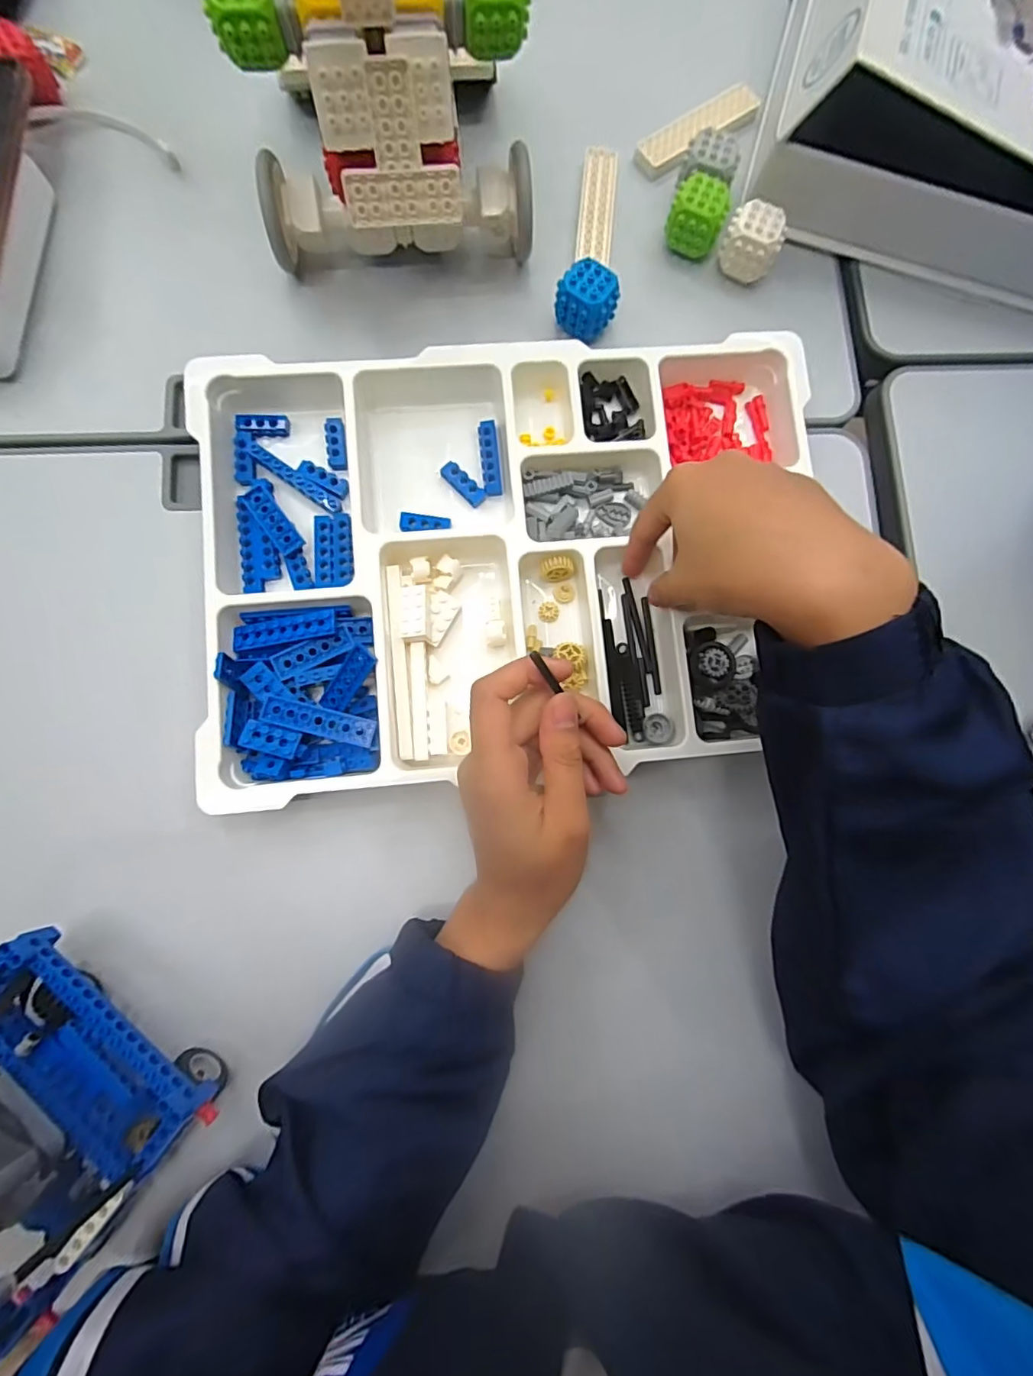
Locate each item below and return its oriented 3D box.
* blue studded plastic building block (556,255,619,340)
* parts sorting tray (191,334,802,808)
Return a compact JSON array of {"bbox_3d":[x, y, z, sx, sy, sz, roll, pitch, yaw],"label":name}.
[{"bbox_3d":[0.046,-0.251,0.368,0.036,0.041,0.035,43,83,3],"label":"blue studded plastic building block"},{"bbox_3d":[0.001,-0.079,0.339,0.362,0.050,0.255,-5,88,-2],"label":"parts sorting tray"}]

